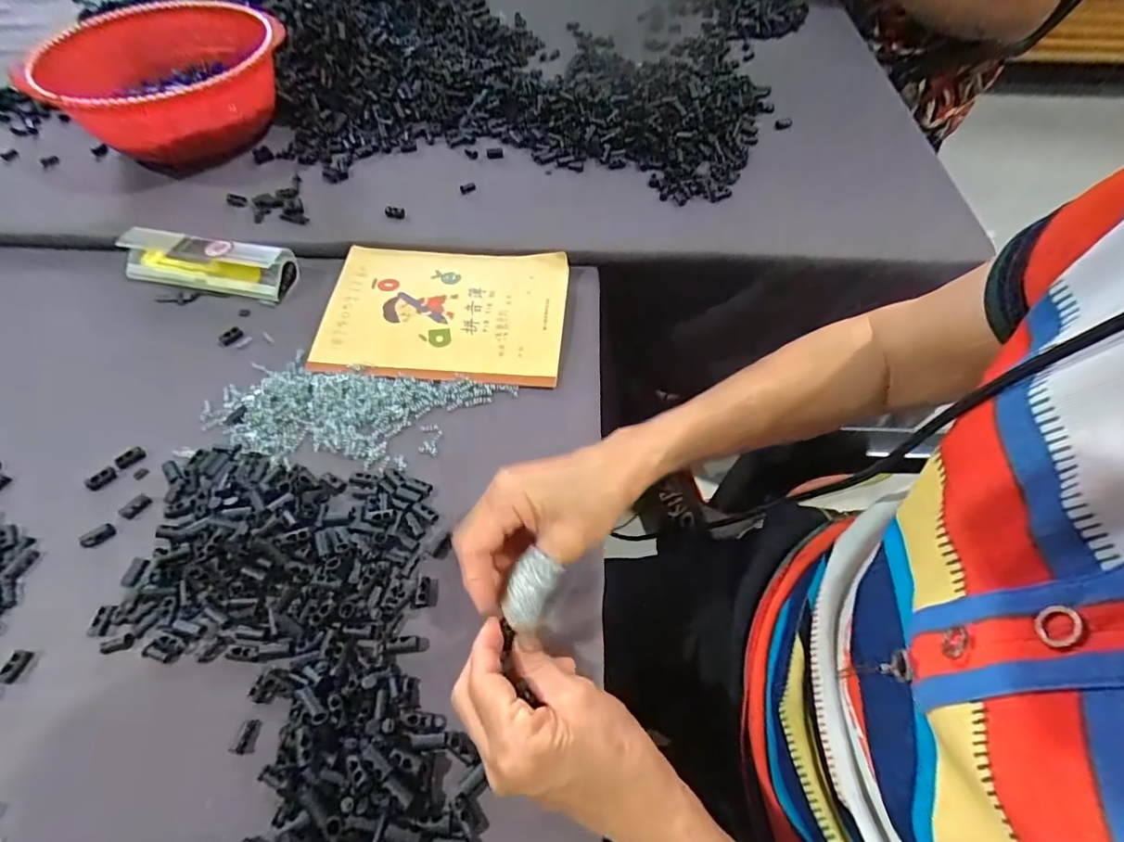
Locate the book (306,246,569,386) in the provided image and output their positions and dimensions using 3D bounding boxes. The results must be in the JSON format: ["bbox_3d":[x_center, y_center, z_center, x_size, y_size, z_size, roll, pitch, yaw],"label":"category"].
[{"bbox_3d":[-0.103,-0.100,0.459,0.206,0.007,0.143,3,58,3],"label":"book"}]

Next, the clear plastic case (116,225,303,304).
[{"bbox_3d":[-0.324,-0.147,0.478,0.151,0.032,0.042,9,59,7],"label":"clear plastic case"}]

